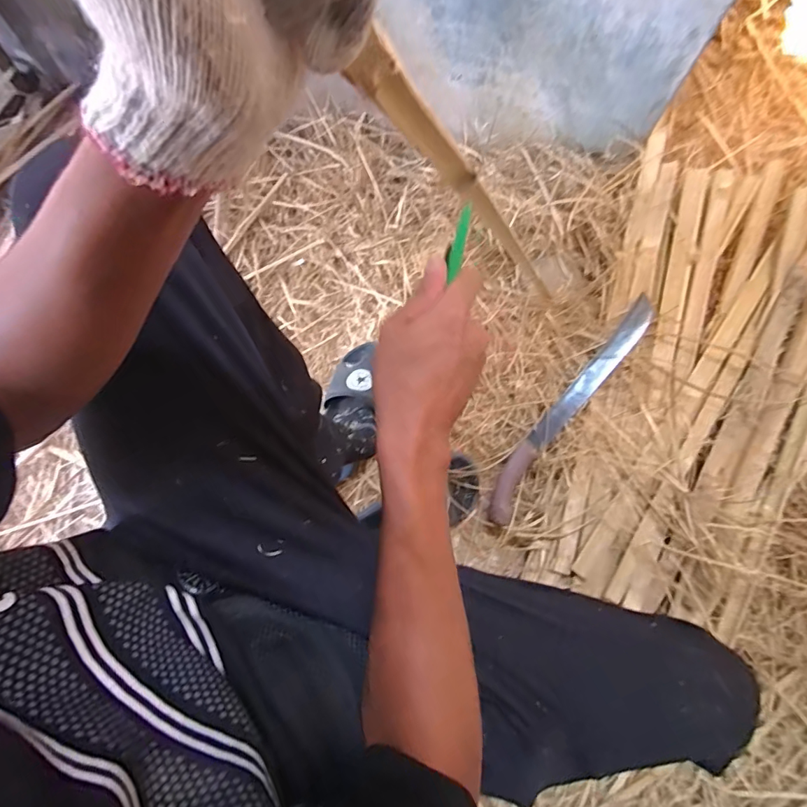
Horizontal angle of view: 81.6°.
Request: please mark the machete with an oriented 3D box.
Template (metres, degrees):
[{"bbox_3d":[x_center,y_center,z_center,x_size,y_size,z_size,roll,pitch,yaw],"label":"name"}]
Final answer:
[{"bbox_3d":[0.259,0.001,0.720,0.049,0.038,0.397,38,90,9],"label":"machete"}]

